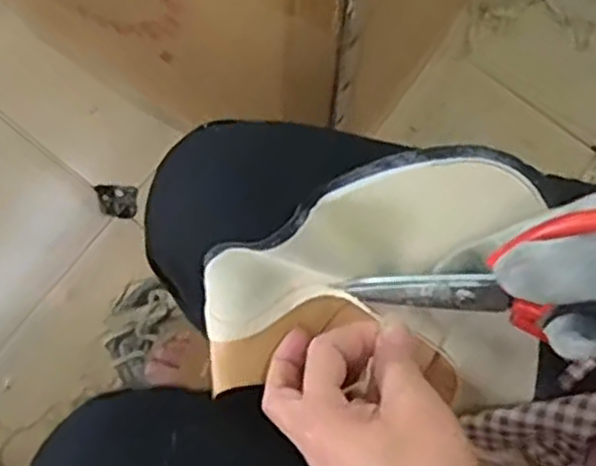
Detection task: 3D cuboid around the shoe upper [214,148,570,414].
[{"bbox_3d":[0.038,0.028,0.393,0.171,0.032,0.135,1,106,4],"label":"shoe upper"}]

